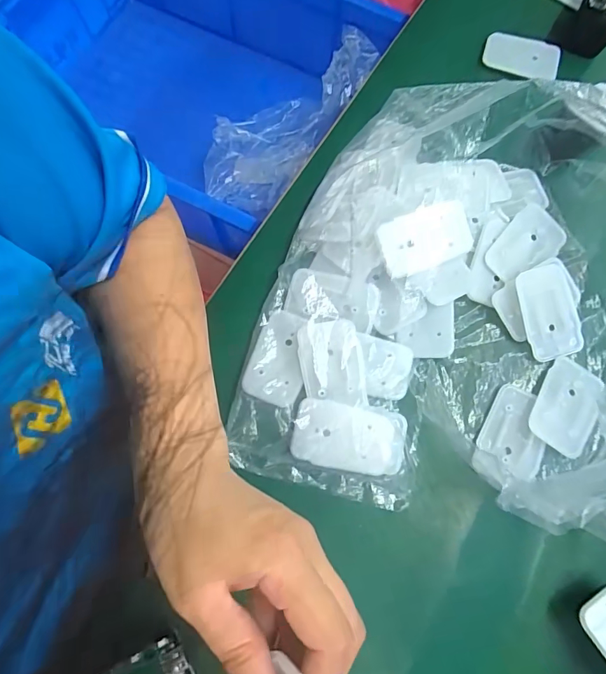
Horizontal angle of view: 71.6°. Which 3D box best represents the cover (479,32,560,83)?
[{"bbox_3d":[0.212,-0.272,0.407,0.071,0.029,0.004,18,36,6],"label":"cover"}]

